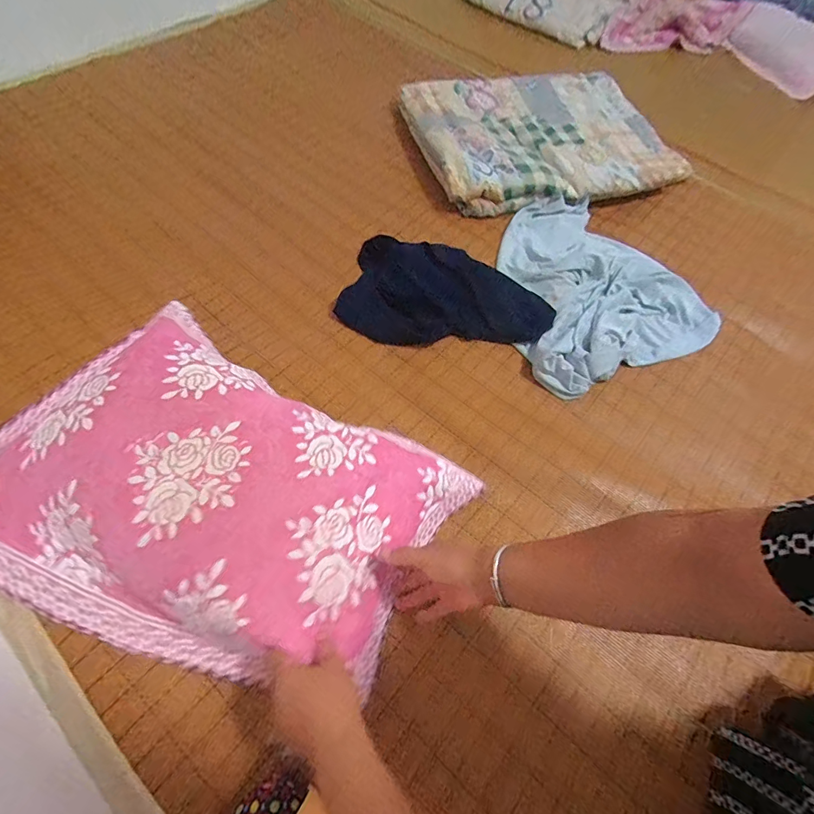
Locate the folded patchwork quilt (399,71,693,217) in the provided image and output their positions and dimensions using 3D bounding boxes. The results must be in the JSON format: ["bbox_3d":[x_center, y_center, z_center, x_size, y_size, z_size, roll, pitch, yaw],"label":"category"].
[{"bbox_3d":[0.310,-0.628,0.981,0.565,0.075,0.419,-11,63,-12],"label":"folded patchwork quilt"}]

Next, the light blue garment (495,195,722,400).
[{"bbox_3d":[0.336,-0.242,0.812,0.387,0.043,0.408,-20,63,-15],"label":"light blue garment"}]

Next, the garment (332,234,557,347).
[{"bbox_3d":[0.069,-0.205,0.765,0.365,0.068,0.187,7,60,0],"label":"garment"}]

